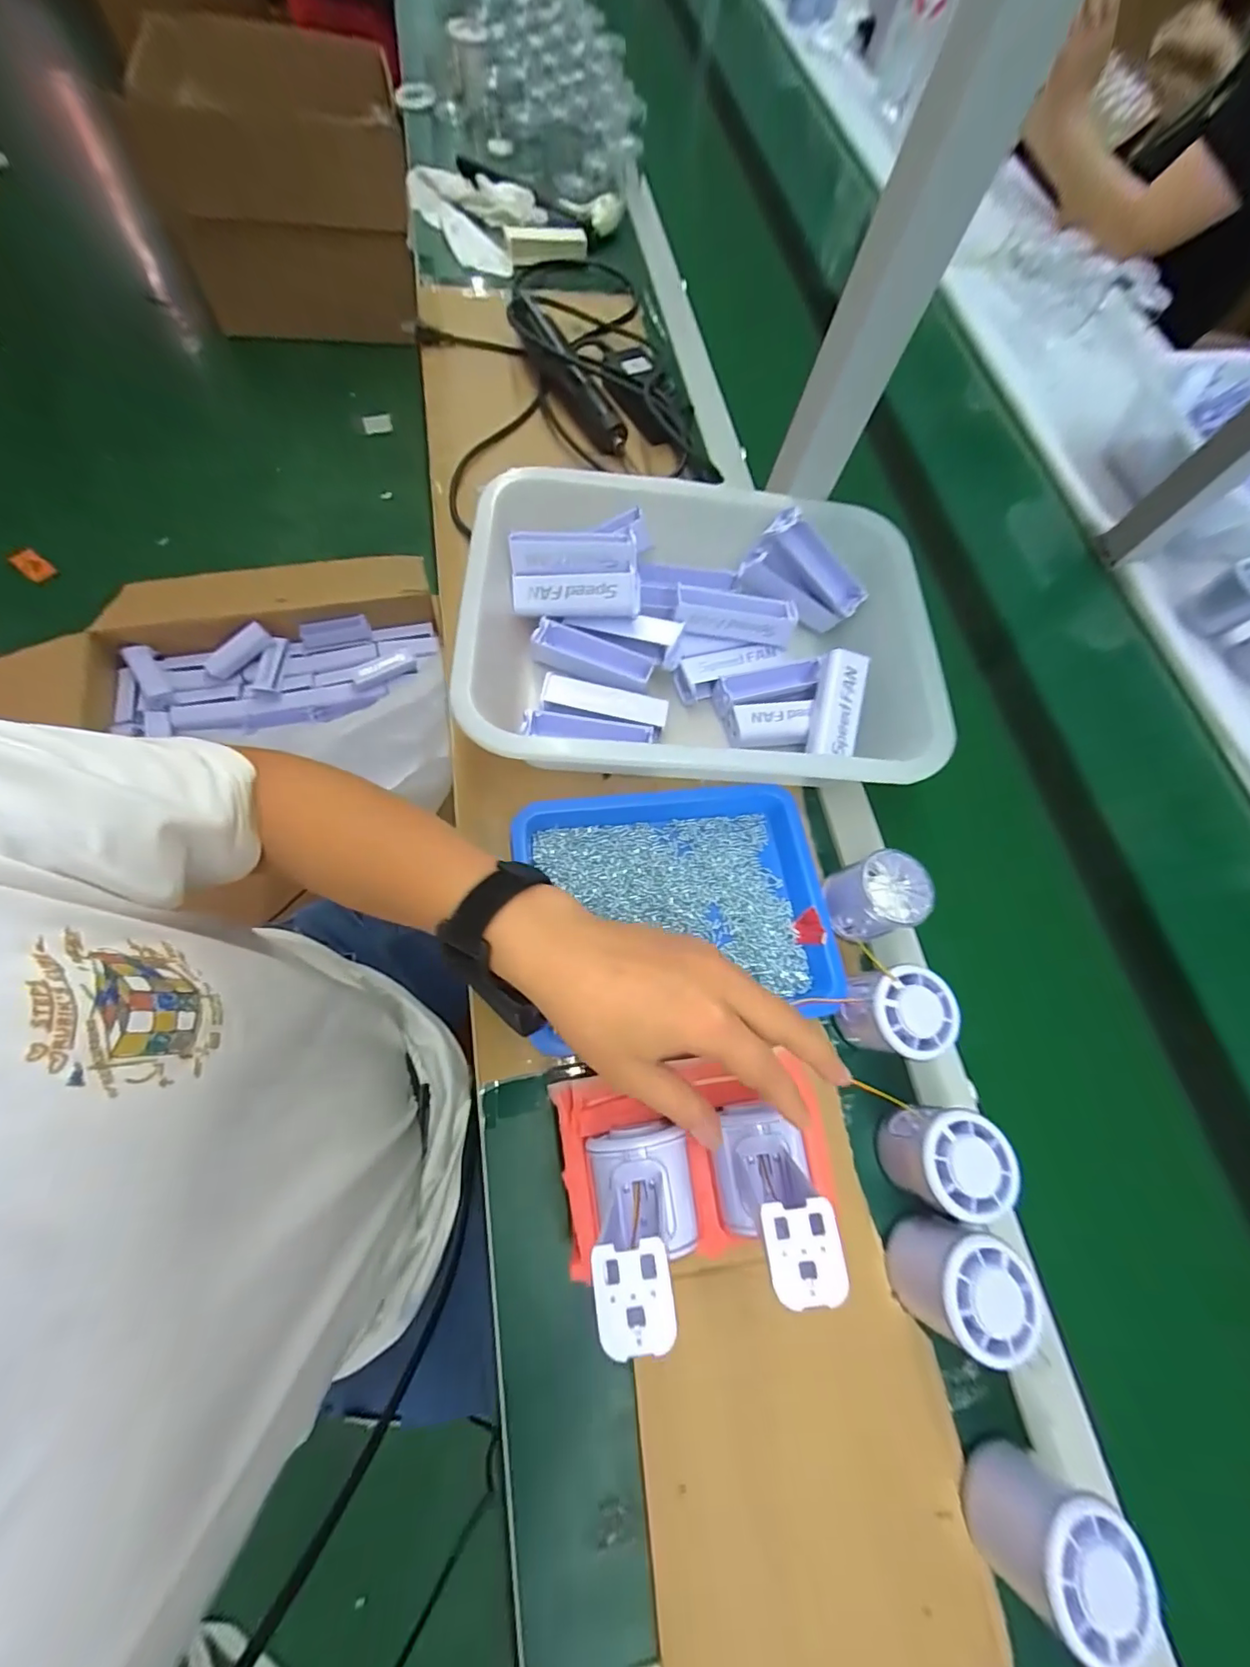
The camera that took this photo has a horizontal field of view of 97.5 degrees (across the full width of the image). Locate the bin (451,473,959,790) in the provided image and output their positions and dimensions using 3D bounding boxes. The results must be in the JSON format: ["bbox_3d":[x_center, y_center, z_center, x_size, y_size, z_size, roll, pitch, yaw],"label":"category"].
[{"bbox_3d":[0.061,-0.156,0.445,0.365,0.097,0.263,1,68,-3],"label":"bin"}]

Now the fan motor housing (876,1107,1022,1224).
[{"bbox_3d":[0.200,0.203,0.345,0.058,0.052,0.059,2,68,-2],"label":"fan motor housing"}]

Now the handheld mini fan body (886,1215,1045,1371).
[{"bbox_3d":[0.196,0.260,0.317,0.060,0.047,0.056,3,68,-7],"label":"handheld mini fan body"}]

